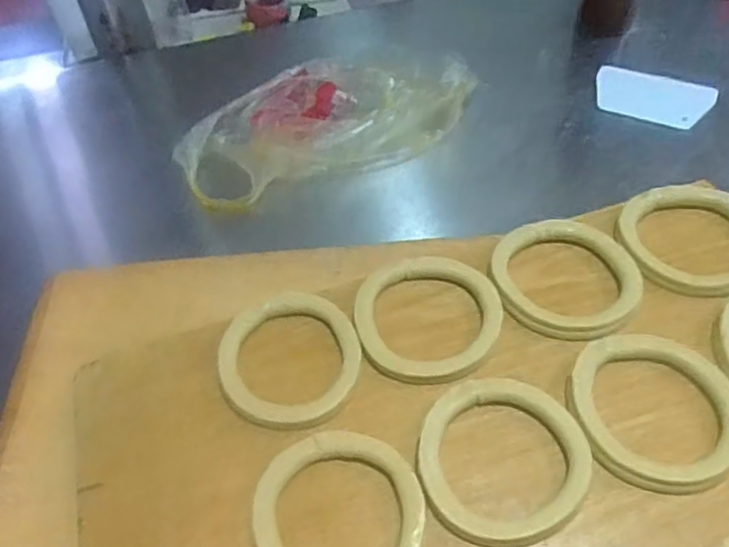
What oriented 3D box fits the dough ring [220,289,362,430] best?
[{"bbox_3d":[-0.071,0.079,0.603,0.127,0.022,0.134,-2,51,3],"label":"dough ring"}]

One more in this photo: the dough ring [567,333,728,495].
[{"bbox_3d":[0.253,0.113,0.559,0.140,0.014,0.143,-2,51,3],"label":"dough ring"}]

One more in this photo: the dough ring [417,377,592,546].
[{"bbox_3d":[0.116,0.153,0.538,0.137,0.014,0.142,-2,51,3],"label":"dough ring"}]

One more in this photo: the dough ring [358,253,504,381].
[{"bbox_3d":[0.062,0.043,0.633,0.138,0.019,0.138,-2,51,3],"label":"dough ring"}]

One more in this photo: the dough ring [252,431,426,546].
[{"bbox_3d":[-0.022,0.194,0.515,0.134,0.015,0.139,-2,51,3],"label":"dough ring"}]

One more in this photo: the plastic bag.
[{"bbox_3d":[-0.052,-0.194,0.834,0.375,0.068,0.203,-28,54,-17],"label":"plastic bag"}]

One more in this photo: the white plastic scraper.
[{"bbox_3d":[0.383,-0.234,0.858,0.149,0.006,0.098,17,56,19],"label":"white plastic scraper"}]

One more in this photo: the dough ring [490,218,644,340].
[{"bbox_3d":[0.201,0.001,0.652,0.138,0.017,0.147,-2,51,3],"label":"dough ring"}]

